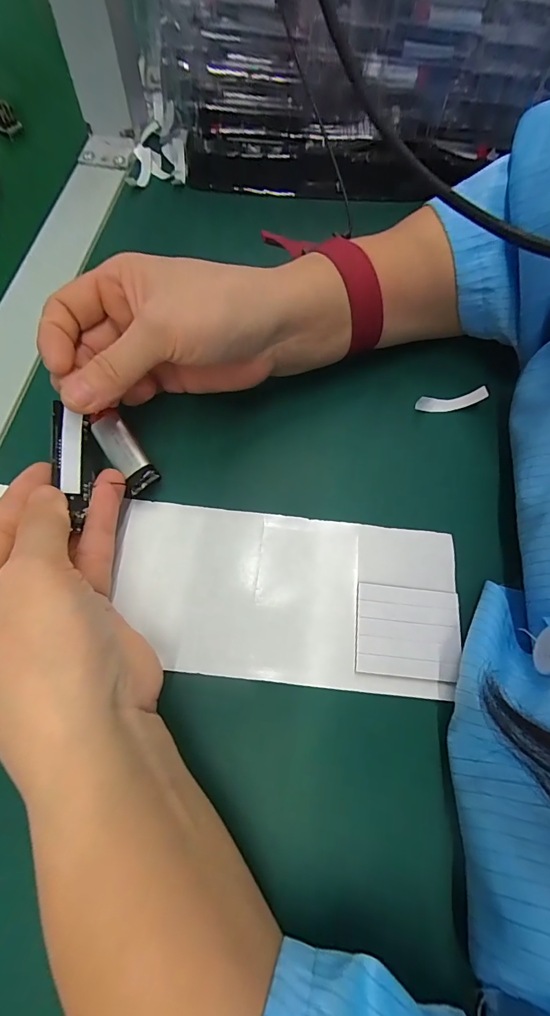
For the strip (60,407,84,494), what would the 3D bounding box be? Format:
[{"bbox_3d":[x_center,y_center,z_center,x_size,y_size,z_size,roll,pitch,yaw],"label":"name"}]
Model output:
[{"bbox_3d":[-0.094,-0.026,0.191,0.009,0.004,0.037,3,84,-33],"label":"strip"}]

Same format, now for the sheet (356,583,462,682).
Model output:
[{"bbox_3d":[0.063,0.058,0.194,0.048,0.004,0.040,7,66,0],"label":"sheet"}]

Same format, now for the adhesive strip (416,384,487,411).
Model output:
[{"bbox_3d":[0.104,-0.063,0.244,0.041,0.011,0.010,-14,67,-9],"label":"adhesive strip"}]

